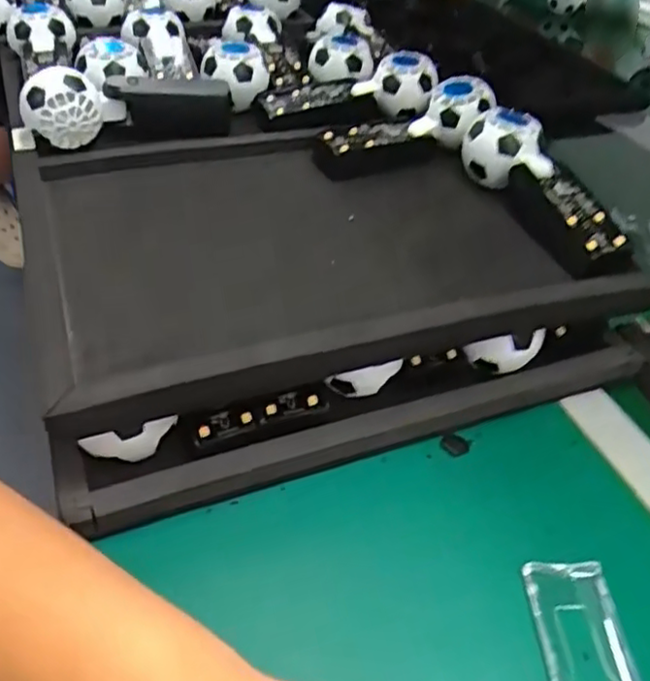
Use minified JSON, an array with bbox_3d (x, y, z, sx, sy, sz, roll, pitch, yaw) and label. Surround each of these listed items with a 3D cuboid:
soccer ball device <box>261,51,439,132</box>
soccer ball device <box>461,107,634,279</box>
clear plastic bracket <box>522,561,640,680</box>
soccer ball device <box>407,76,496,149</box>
[{"bbox_3d":[0.022,-0.232,0.616,0.166,0.046,0.061,-8,43,-16],"label":"soccer ball device"},{"bbox_3d":[0.168,-0.112,0.515,0.055,0.049,0.173,-17,60,-25],"label":"soccer ball device"},{"bbox_3d":[0.141,0.170,0.349,0.045,0.021,0.107,2,42,-6],"label":"clear plastic bracket"},{"bbox_3d":[0.114,-0.204,0.588,0.058,0.046,0.058,30,46,23],"label":"soccer ball device"}]

